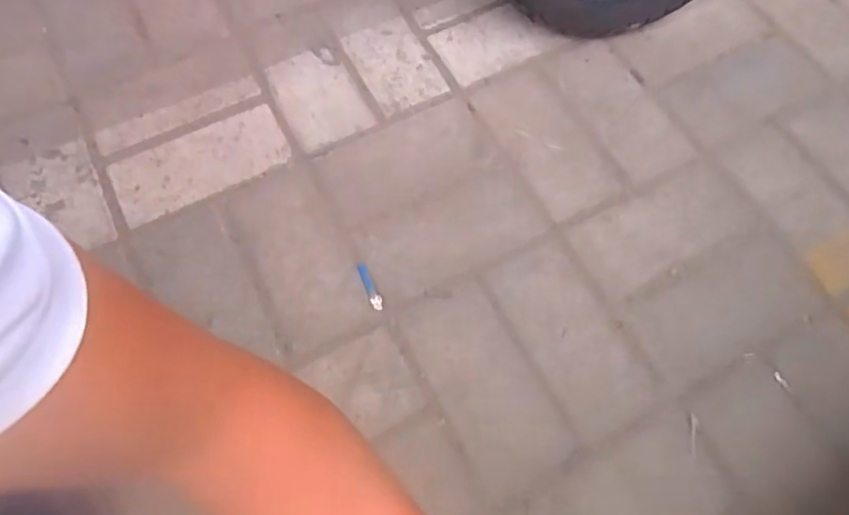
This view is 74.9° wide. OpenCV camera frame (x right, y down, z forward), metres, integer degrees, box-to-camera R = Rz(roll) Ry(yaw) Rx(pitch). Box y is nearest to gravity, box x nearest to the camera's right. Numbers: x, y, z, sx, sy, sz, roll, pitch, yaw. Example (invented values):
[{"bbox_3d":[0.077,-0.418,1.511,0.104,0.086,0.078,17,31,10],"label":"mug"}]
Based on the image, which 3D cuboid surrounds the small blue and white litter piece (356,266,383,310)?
[{"bbox_3d":[-0.055,0.029,0.560,0.012,0.005,0.053,-21,69,-8],"label":"small blue and white litter piece"}]

